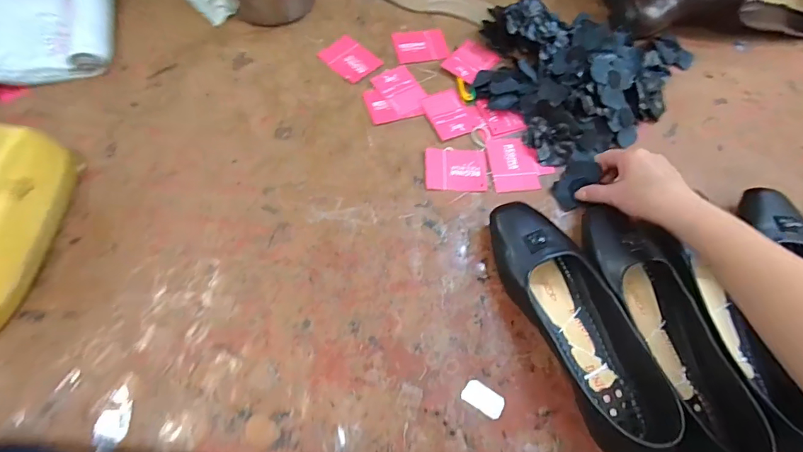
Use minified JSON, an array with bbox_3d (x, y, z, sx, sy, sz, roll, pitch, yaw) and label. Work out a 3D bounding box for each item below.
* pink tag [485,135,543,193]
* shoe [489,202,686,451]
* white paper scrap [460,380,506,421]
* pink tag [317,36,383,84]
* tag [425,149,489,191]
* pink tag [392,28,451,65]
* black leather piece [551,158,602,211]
[{"bbox_3d":[0.137,-0.079,0.533,0.056,0.004,0.080,-5,66,-8],"label":"pink tag"},{"bbox_3d":[0.173,0.092,0.416,0.085,0.069,0.265,-21,68,-13],"label":"shoe"},{"bbox_3d":[0.080,0.168,0.418,0.042,0.004,0.023,31,67,5],"label":"white paper scrap"},{"bbox_3d":[-0.071,-0.228,0.590,0.077,0.004,0.056,41,70,19],"label":"pink tag"},{"bbox_3d":[0.067,-0.068,0.523,0.074,0.004,0.055,1,69,-3],"label":"tag"},{"bbox_3d":[0.027,-0.253,0.605,0.073,0.008,0.053,-11,66,-8],"label":"pink tag"},{"bbox_3d":[0.204,-0.050,0.505,0.036,0.005,0.060,42,109,13],"label":"black leather piece"}]

